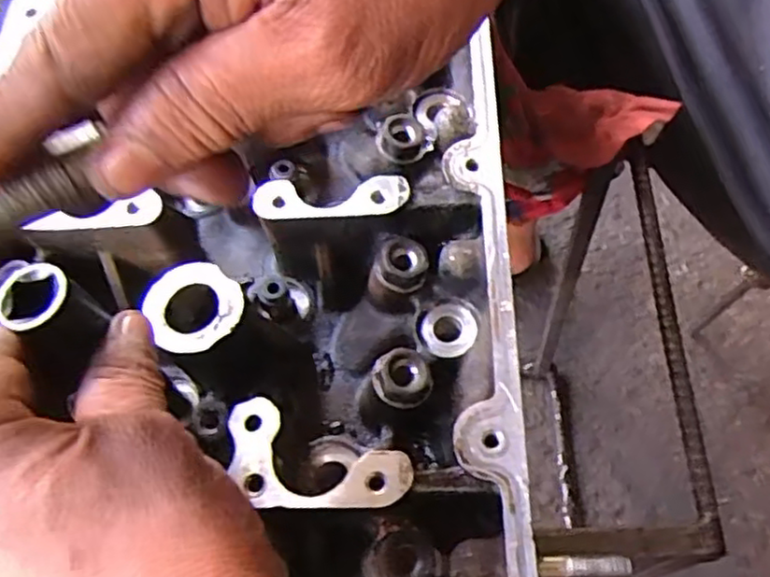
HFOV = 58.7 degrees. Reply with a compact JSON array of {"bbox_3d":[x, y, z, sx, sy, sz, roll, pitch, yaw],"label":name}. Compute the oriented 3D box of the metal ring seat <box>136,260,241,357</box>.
[{"bbox_3d":[-0.068,0.006,0.244,0.032,0.004,0.033,-1,64,2],"label":"metal ring seat"}]

